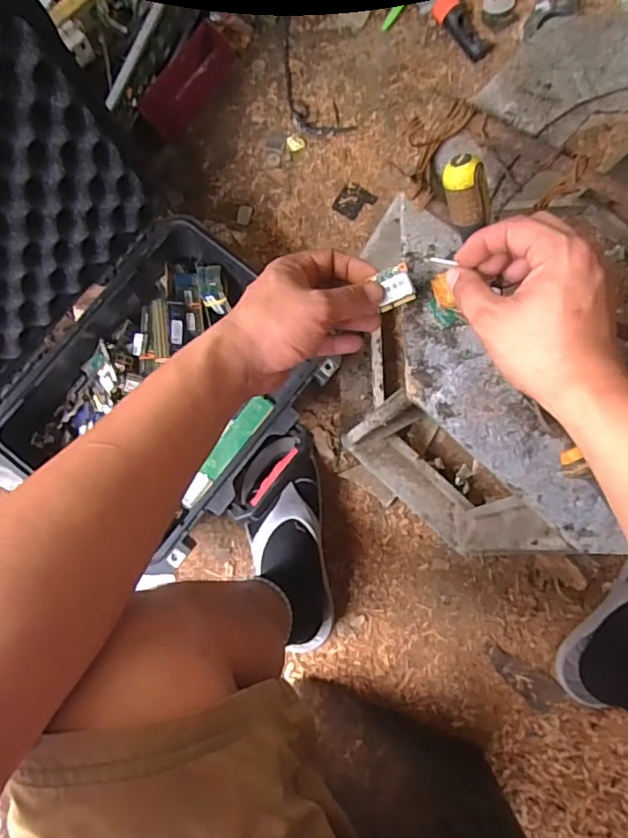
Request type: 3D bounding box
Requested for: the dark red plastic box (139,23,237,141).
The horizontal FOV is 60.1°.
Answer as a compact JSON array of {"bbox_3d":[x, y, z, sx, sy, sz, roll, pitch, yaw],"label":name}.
[{"bbox_3d":[-0.180,-0.489,0.789,0.065,0.025,0.165,34,89,4],"label":"dark red plastic box"}]

